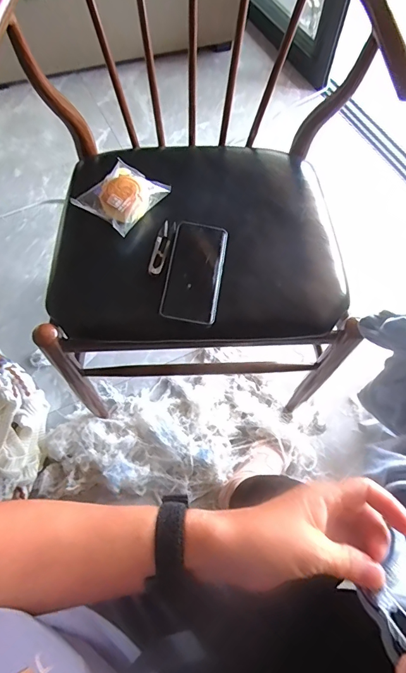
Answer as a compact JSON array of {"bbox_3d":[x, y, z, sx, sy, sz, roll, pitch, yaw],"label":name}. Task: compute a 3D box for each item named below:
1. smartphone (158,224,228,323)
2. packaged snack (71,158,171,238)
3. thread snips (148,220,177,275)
[{"bbox_3d":[-0.011,-0.097,0.596,0.076,0.010,0.164,8,64,2],"label":"smartphone"},{"bbox_3d":[-0.124,-0.220,0.630,0.093,0.040,0.120,32,67,13],"label":"packaged snack"},{"bbox_3d":[-0.062,-0.135,0.620,0.024,0.010,0.100,12,64,4],"label":"thread snips"}]

